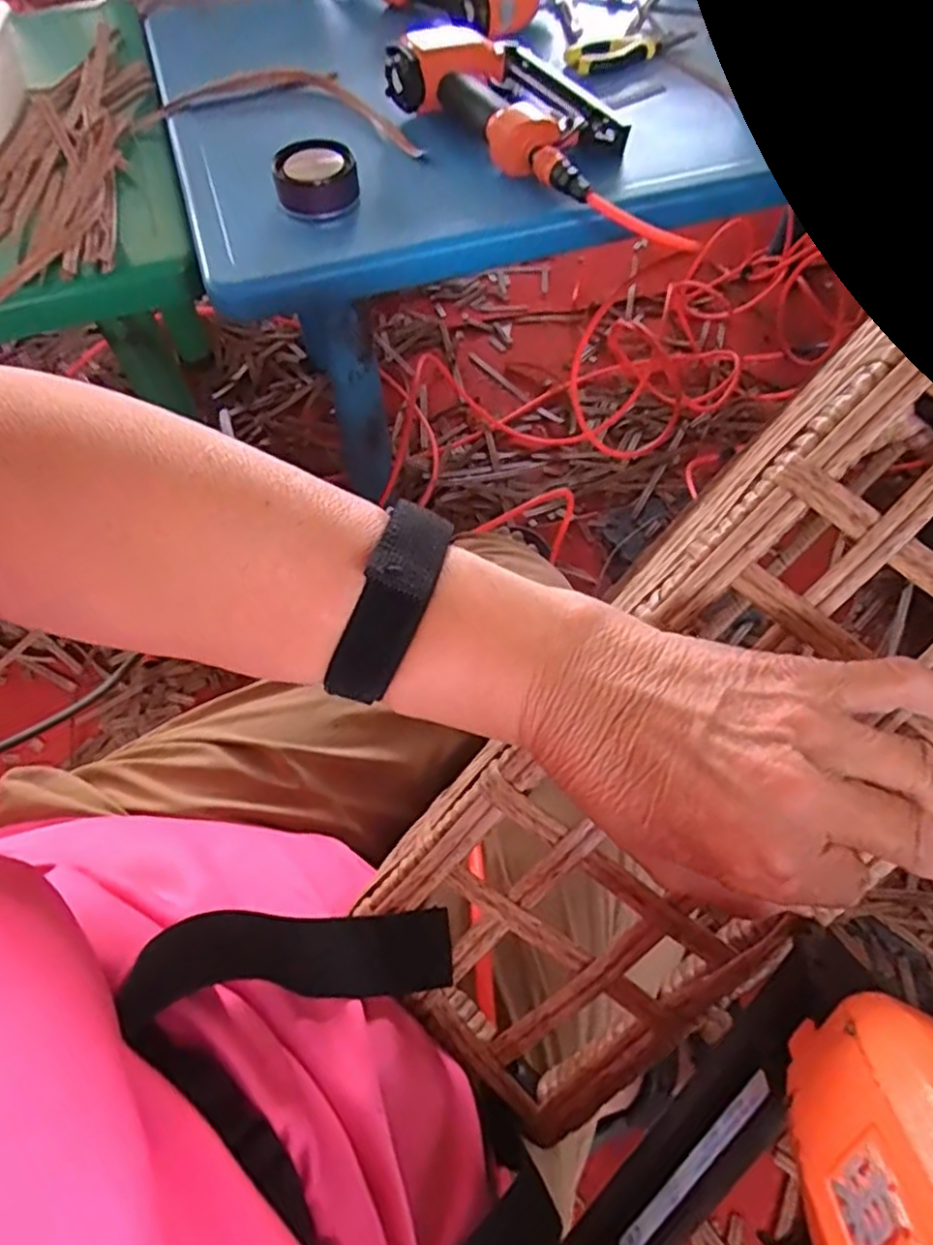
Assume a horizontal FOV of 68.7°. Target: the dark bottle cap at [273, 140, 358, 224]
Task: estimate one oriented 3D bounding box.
[{"bbox_3d":[-0.137,-0.403,0.620,0.071,0.034,0.069,-1,61,1],"label":"dark bottle cap"}]

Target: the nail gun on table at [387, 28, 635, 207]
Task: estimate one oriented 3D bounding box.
[{"bbox_3d":[0.061,-0.504,0.665,0.152,0.059,0.262,-37,66,-17],"label":"nail gun on table"}]

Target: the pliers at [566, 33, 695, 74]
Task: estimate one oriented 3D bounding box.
[{"bbox_3d":[0.189,-0.645,0.771,0.159,0.019,0.043,-15,62,-7],"label":"pliers"}]

